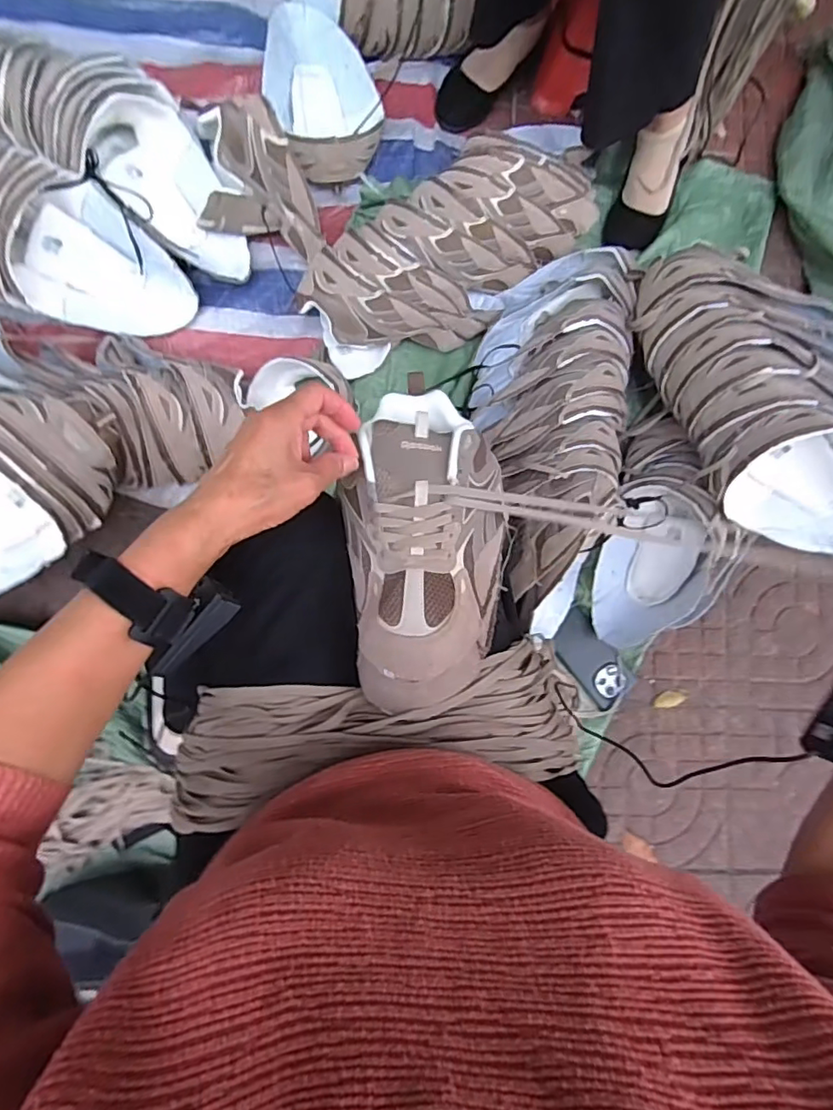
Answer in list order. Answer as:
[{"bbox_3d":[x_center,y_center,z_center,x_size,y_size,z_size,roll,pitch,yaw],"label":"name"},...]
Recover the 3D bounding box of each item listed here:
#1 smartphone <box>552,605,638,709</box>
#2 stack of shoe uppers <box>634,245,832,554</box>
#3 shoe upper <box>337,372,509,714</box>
[{"bbox_3d":[0.271,0.162,0.862,0.077,0.015,0.152,-40,96,-9],"label":"smartphone"},{"bbox_3d":[0.459,-0.198,0.710,0.212,0.137,0.440,-16,84,-7],"label":"stack of shoe uppers"},{"bbox_3d":[0.010,-0.016,0.465,0.133,0.064,0.267,-6,83,-6],"label":"shoe upper"}]

